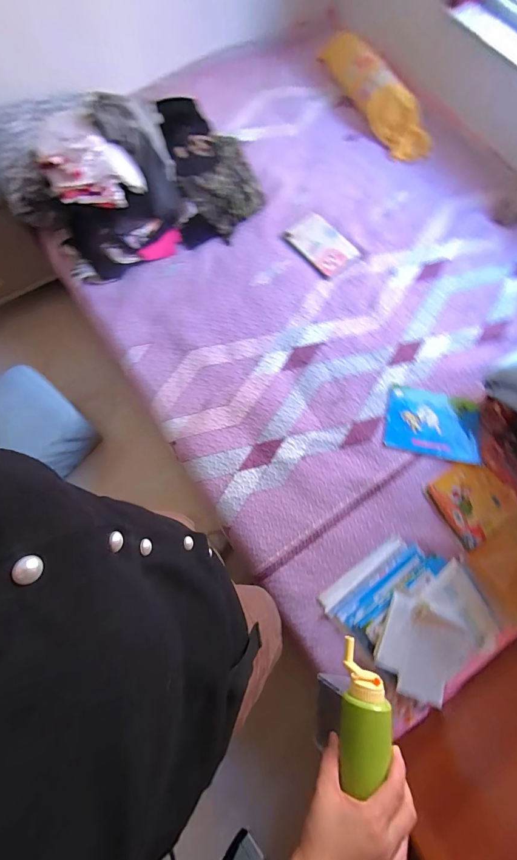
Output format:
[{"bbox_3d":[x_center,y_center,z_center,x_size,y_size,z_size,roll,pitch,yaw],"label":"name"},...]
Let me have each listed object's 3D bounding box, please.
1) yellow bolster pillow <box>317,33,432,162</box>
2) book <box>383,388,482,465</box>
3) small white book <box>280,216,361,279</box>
[{"bbox_3d":[0.443,-1.291,1.300,0.212,0.145,0.564,-25,76,-6],"label":"yellow bolster pillow"},{"bbox_3d":[0.540,-0.018,1.051,0.281,0.008,0.212,11,75,4],"label":"book"},{"bbox_3d":[0.225,-0.664,1.211,0.159,0.028,0.233,-37,77,-9],"label":"small white book"}]

